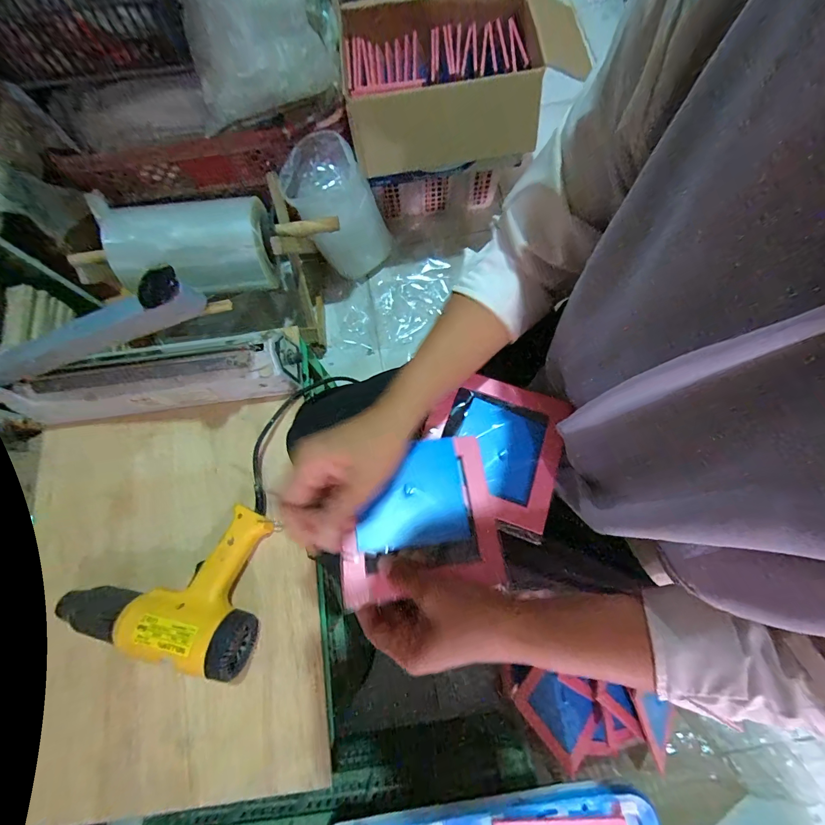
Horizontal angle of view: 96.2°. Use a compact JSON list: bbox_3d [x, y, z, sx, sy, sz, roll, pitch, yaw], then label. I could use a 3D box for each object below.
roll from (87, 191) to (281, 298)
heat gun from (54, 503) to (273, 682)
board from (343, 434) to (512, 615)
[{"bbox_3d":[-0.436,-0.332,0.739,0.308,0.138,0.126,-3,75,2],"label":"roll"},{"bbox_3d":[-0.298,0.201,0.467,0.244,0.075,0.176,11,73,6],"label":"heat gun"},{"bbox_3d":[0.006,0.093,0.346,0.143,0.012,0.135,-3,70,-18],"label":"board"}]

